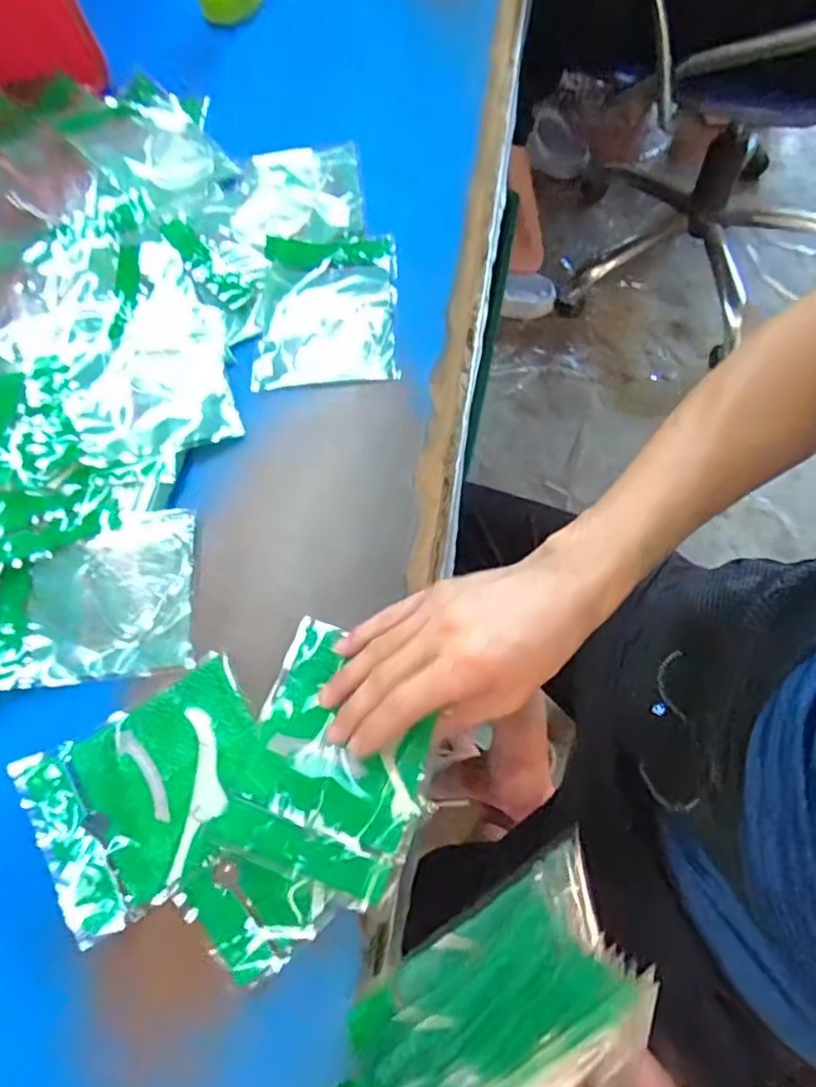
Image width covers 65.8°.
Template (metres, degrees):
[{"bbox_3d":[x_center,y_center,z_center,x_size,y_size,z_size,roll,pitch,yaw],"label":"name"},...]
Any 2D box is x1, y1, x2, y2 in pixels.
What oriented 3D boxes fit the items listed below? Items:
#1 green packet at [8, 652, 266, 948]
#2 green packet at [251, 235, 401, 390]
[{"bbox_3d":[-0.147,0.142,0.370,0.129,0.022,0.106,-33,69,-6],"label":"green packet"},{"bbox_3d":[-0.063,-0.187,0.493,0.105,0.011,0.138,-3,69,6],"label":"green packet"}]

